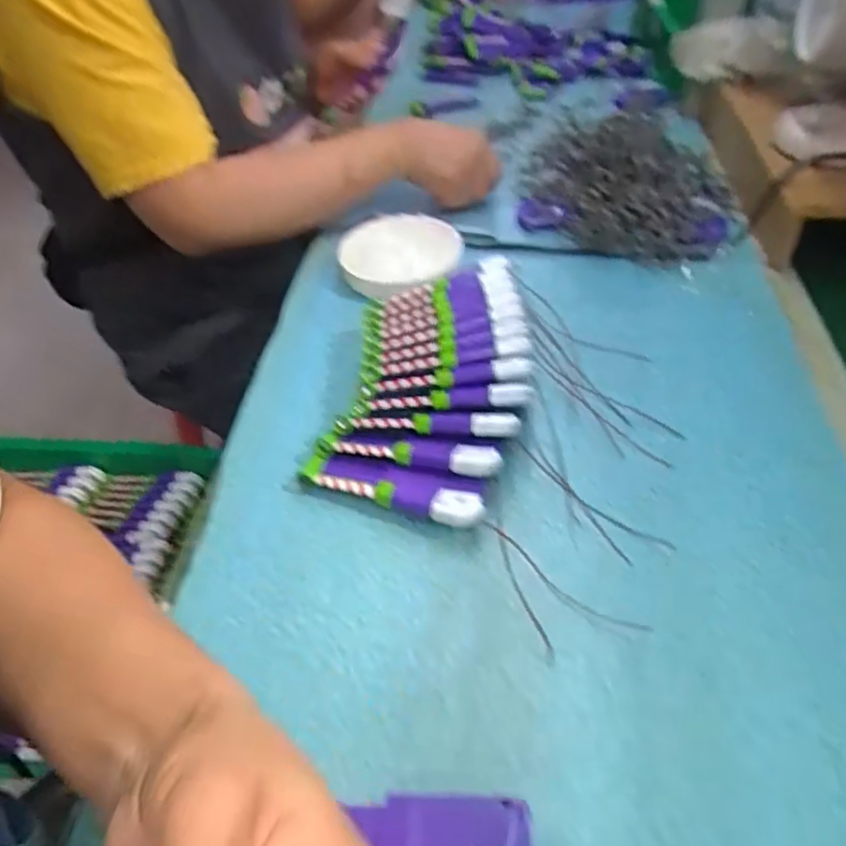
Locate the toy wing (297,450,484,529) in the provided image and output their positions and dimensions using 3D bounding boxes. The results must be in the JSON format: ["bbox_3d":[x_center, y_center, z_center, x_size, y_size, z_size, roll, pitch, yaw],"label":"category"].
[{"bbox_3d":[-0.020,0.042,0.432,0.120,0.024,0.030,12,45,18],"label":"toy wing"}]

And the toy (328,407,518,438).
[{"bbox_3d":[0.002,0.001,0.451,0.120,0.022,0.019,5,44,11],"label":"toy"}]

